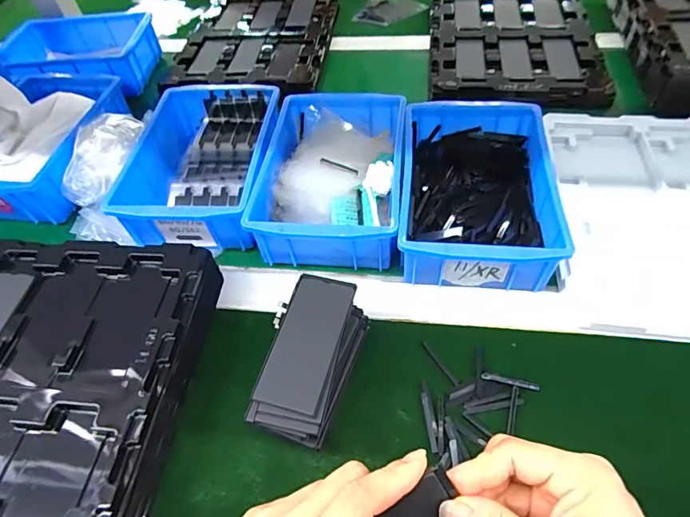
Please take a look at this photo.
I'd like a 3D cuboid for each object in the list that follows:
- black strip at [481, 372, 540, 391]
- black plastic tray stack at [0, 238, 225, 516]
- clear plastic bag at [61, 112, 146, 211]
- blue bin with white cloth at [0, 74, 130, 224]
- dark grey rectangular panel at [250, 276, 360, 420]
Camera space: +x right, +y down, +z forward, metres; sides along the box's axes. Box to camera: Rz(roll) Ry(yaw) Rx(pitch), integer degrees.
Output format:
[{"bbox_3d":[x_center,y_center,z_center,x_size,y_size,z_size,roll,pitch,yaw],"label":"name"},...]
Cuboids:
[{"bbox_3d":[0.124,0.092,0.332,0.041,0.004,0.006,10,54,13],"label":"black strip"},{"bbox_3d":[-0.233,0.110,0.327,0.221,0.046,0.273,-1,52,5],"label":"black plastic tray stack"},{"bbox_3d":[-0.258,-0.110,0.467,0.053,0.037,0.113,11,69,14],"label":"clear plastic bag"},{"bbox_3d":[-0.357,-0.144,0.517,0.151,0.076,0.205,2,53,7],"label":"blue bin with white cloth"},{"bbox_3d":[-0.026,0.055,0.308,0.044,0.010,0.098,11,54,14],"label":"dark grey rectangular panel"}]

